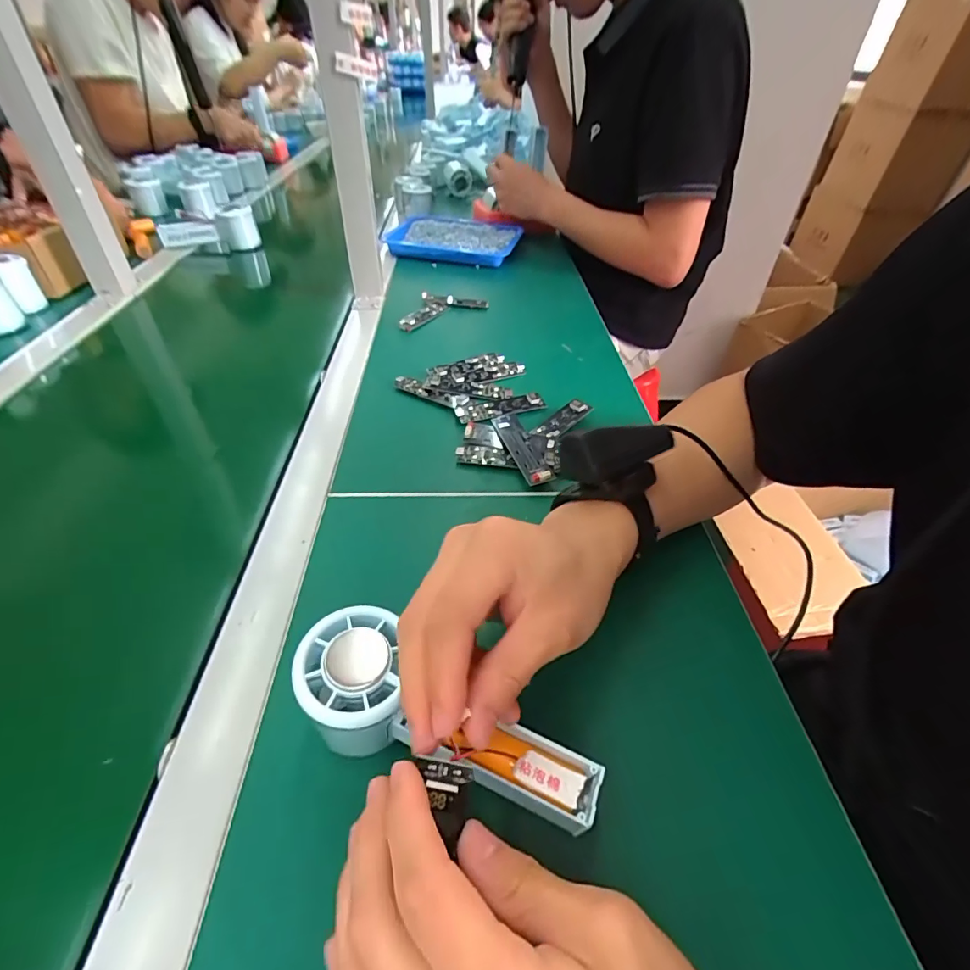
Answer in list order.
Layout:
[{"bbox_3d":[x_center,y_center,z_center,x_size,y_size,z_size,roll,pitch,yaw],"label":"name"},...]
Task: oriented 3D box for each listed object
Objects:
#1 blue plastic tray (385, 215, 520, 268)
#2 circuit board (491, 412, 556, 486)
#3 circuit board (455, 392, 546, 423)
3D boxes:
[{"bbox_3d":[-0.055,-0.437,0.869,0.228,0.035,0.182,7,43,6],"label":"blue plastic tray"},{"bbox_3d":[0.033,-0.034,0.431,0.025,0.009,0.101,-12,44,-15],"label":"circuit board"},{"bbox_3d":[0.017,-0.078,0.483,0.090,0.008,0.026,-15,45,-18],"label":"circuit board"}]

